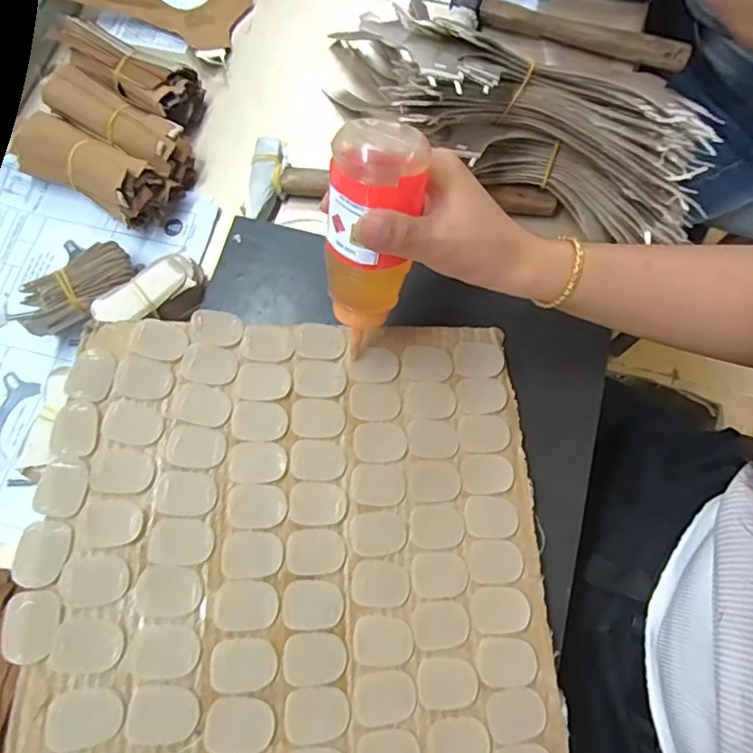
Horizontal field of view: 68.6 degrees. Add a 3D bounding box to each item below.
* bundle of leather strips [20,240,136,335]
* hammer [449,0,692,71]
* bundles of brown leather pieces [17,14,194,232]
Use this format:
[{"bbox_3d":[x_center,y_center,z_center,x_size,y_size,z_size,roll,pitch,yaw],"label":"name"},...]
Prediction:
[{"bbox_3d":[-0.226,-0.065,0.423,0.083,0.044,0.046,-33,77,-8],"label":"bundle of leather strips"},{"bbox_3d":[0.179,-0.338,0.511,0.212,0.022,0.084,13,75,4],"label":"hammer"},{"bbox_3d":[-0.213,-0.209,0.466,0.131,0.046,0.039,31,77,9],"label":"bundles of brown leather pieces"}]

